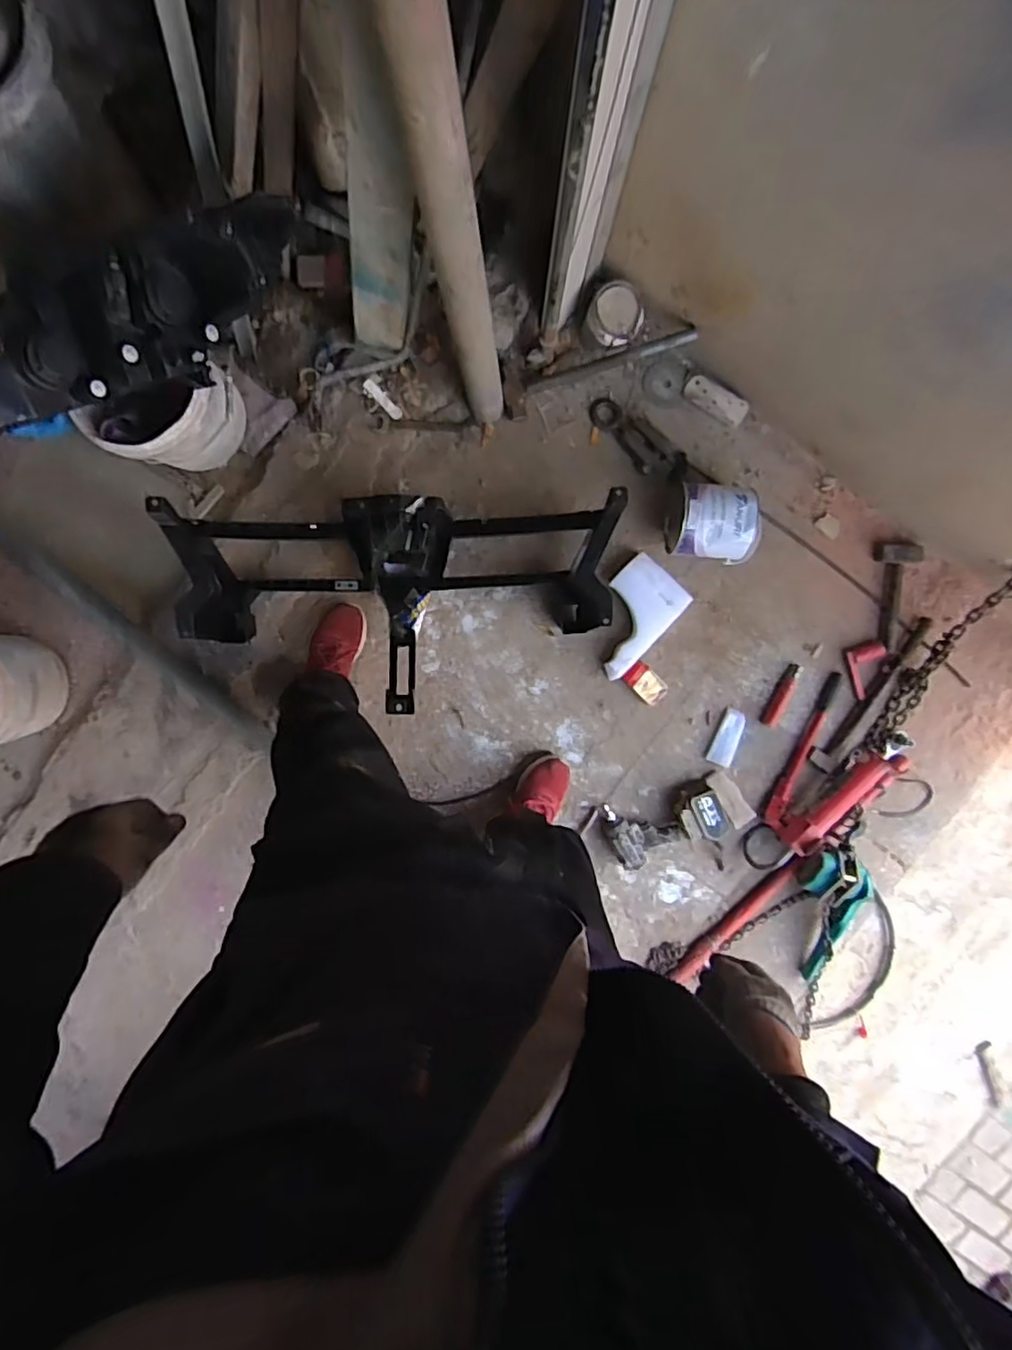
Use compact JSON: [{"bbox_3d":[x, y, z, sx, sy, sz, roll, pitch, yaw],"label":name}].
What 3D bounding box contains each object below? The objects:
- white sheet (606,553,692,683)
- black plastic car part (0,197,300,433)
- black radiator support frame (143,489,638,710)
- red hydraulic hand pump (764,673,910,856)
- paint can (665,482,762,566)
[{"bbox_3d":[0.271,-0.127,1.389,0.153,0.045,0.244,40,94,-5],"label":"white sheet"},{"bbox_3d":[-0.624,-0.542,0.959,0.667,0.131,0.216,-17,97,1],"label":"black plastic car part"},{"bbox_3d":[-0.212,-0.148,1.306,0.871,0.197,0.403,-2,97,-1],"label":"black radiator support frame"},{"bbox_3d":[0.716,0.219,1.422,0.344,0.079,0.272,-43,96,4],"label":"red hydraulic hand pump"},{"bbox_3d":[0.432,-0.317,1.333,0.163,0.138,0.147,6,97,-2],"label":"paint can"}]

